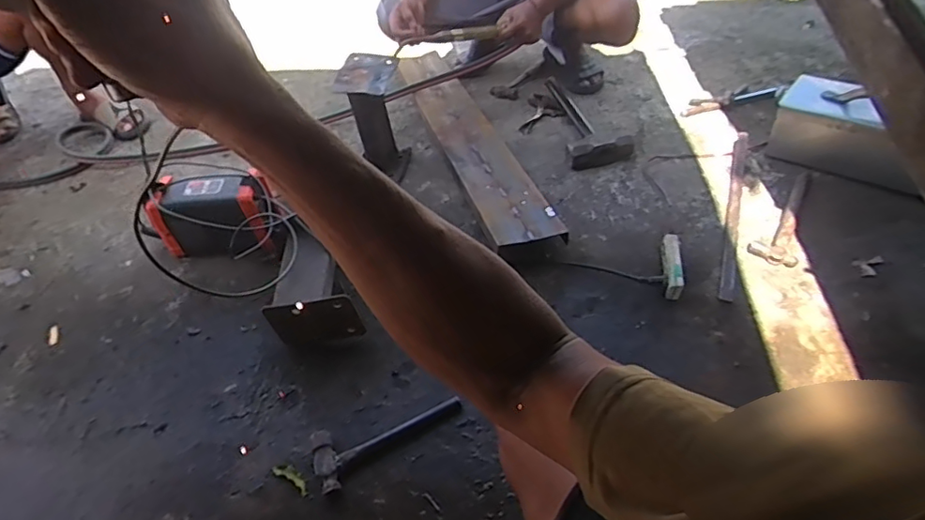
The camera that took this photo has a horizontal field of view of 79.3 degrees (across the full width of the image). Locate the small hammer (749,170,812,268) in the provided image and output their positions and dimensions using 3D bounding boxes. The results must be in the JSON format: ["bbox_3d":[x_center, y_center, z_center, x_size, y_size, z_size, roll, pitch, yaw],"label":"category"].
[{"bbox_3d":[0.642,-0.091,1.104,0.081,0.034,0.259,23,70,21],"label":"small hammer"}]

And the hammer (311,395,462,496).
[{"bbox_3d":[-0.127,0.293,0.956,0.261,0.028,0.096,-25,53,-13],"label":"hammer"}]

